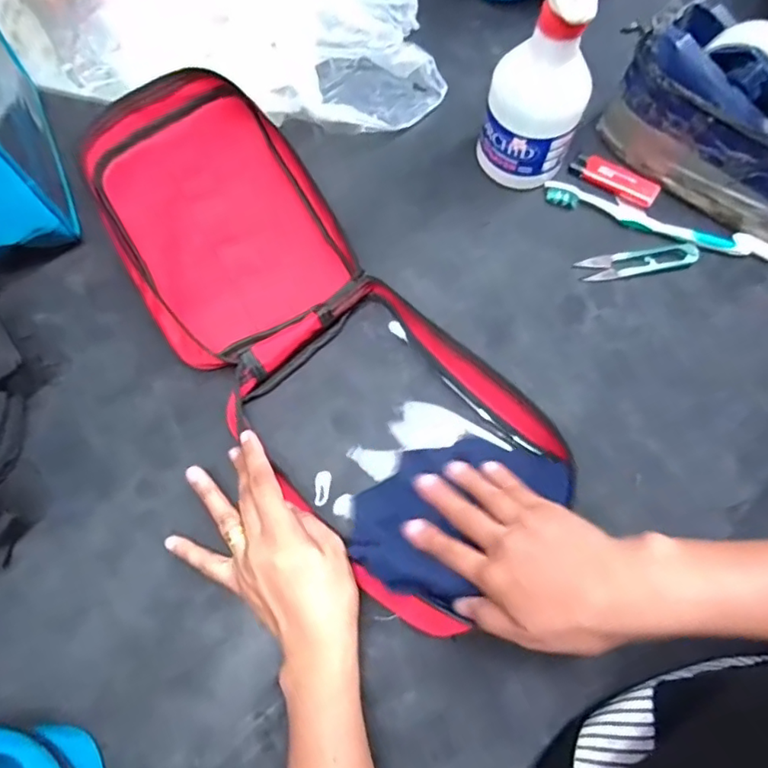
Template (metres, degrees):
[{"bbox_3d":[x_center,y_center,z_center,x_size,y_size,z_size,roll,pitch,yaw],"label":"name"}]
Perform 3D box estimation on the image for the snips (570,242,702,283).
[{"bbox_3d":[0.221,-0.106,0.481,0.101,0.006,0.023,-8,72,-3],"label":"snips"}]

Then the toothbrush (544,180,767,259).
[{"bbox_3d":[0.241,-0.144,0.491,0.199,0.011,0.026,19,73,6],"label":"toothbrush"}]

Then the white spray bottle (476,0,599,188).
[{"bbox_3d":[0.127,-0.243,0.431,0.077,0.179,0.082,17,73,5],"label":"white spray bottle"}]

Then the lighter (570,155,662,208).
[{"bbox_3d":[0.210,-0.187,0.503,0.079,0.009,0.024,29,74,9],"label":"lighter"}]

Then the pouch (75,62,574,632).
[{"bbox_3d":[-0.069,-0.057,0.449,0.175,0.040,0.488,-37,78,-11],"label":"pouch"}]

